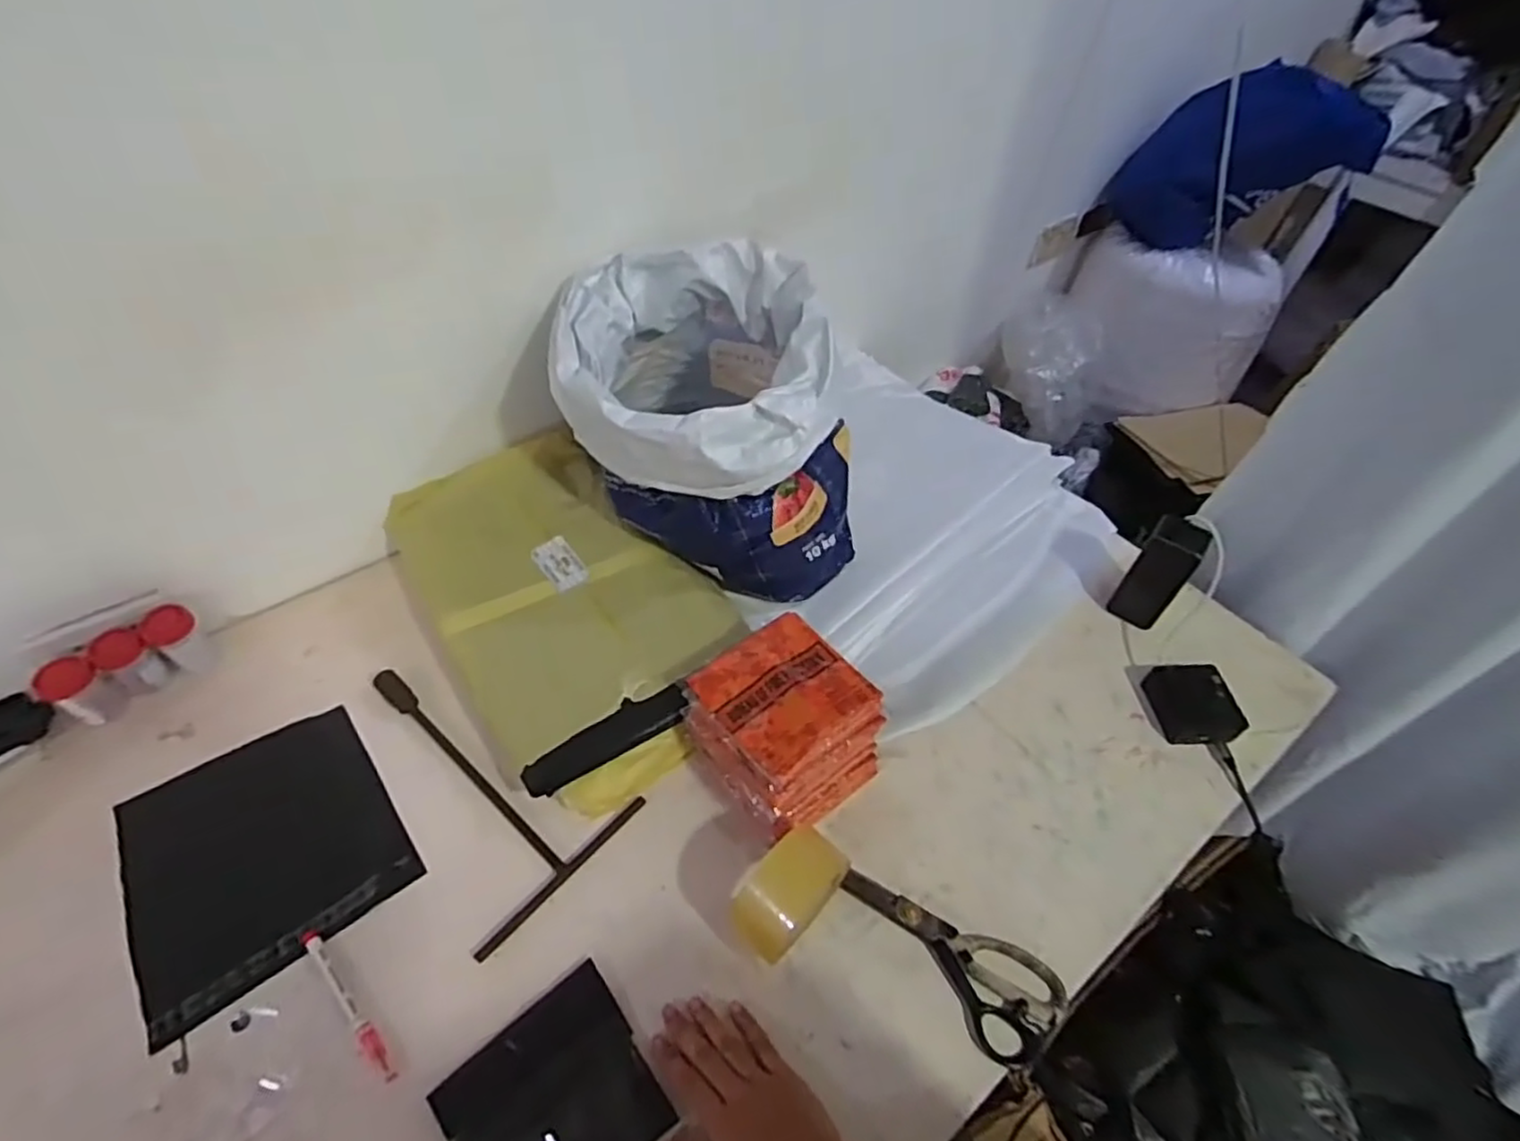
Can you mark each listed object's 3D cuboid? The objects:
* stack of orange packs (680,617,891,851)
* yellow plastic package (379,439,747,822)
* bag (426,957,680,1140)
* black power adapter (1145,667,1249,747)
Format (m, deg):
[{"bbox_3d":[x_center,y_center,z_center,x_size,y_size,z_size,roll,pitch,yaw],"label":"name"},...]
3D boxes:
[{"bbox_3d":[0.024,0.142,0.656,0.144,0.103,0.152,-32,58,-26],"label":"stack of orange packs"},{"bbox_3d":[-0.207,0.029,0.766,0.266,0.073,0.426,-29,57,-25],"label":"yellow plastic package"},{"bbox_3d":[-0.148,0.385,0.511,0.132,0.012,0.127,-33,60,-25],"label":"bag"},{"bbox_3d":[0.451,0.141,0.740,0.073,0.040,0.079,0,50,-3],"label":"black power adapter"}]

